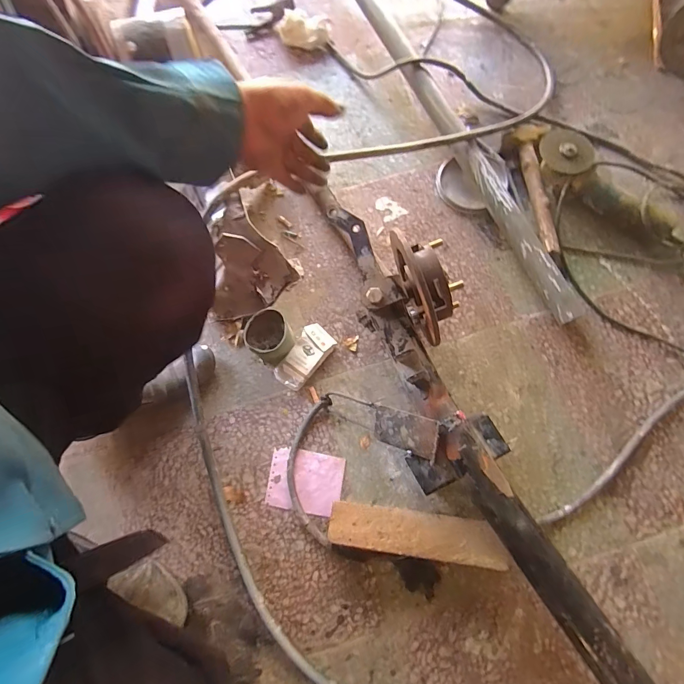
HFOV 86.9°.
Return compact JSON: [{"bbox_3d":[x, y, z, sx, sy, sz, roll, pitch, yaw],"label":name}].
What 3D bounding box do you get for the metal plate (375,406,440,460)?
[{"bbox_3d":[0.097,0.140,0.559,0.099,0.005,0.061,12,107,29],"label":"metal plate"}]

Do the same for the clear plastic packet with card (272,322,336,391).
[{"bbox_3d":[-0.070,0.029,0.681,0.065,0.020,0.126,34,76,12],"label":"clear plastic packet with card"}]

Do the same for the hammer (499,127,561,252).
[{"bbox_3d":[0.389,-0.323,0.758,0.097,0.043,0.316,4,72,4],"label":"hammer"}]

